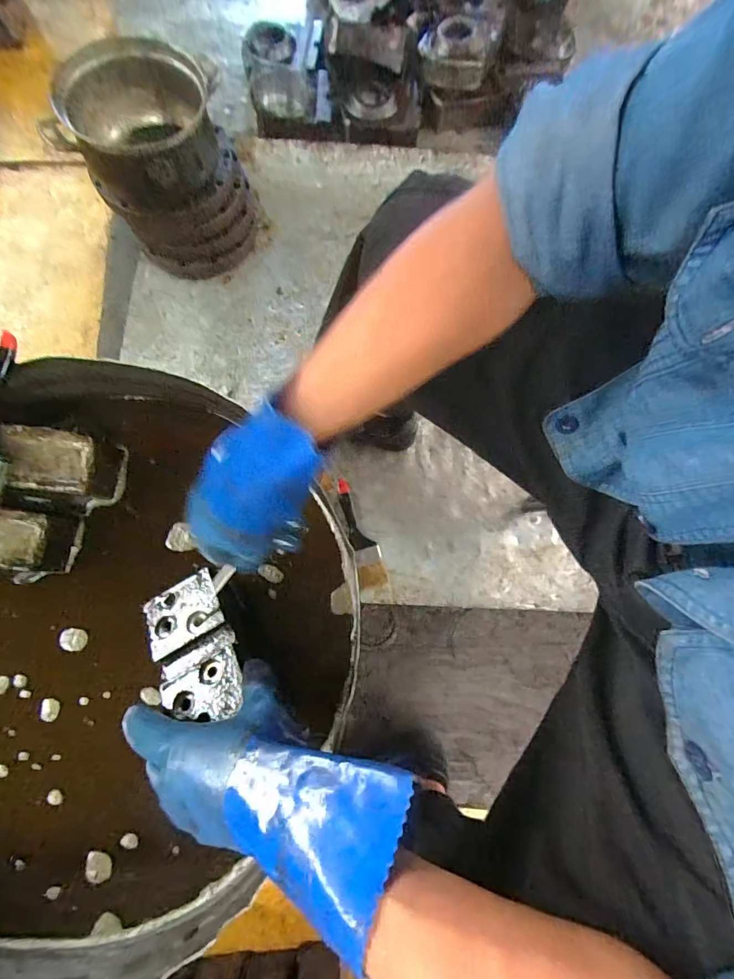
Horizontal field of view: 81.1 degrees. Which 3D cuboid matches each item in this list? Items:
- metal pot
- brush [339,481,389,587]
[{"bbox_3d":[-0.389,-0.618,0.844,0.258,0.289,0.245,0,76,-2],"label":"metal pot"},{"bbox_3d":[-0.009,0.077,0.797,0.052,0.031,0.204,-12,76,-5],"label":"brush"}]

